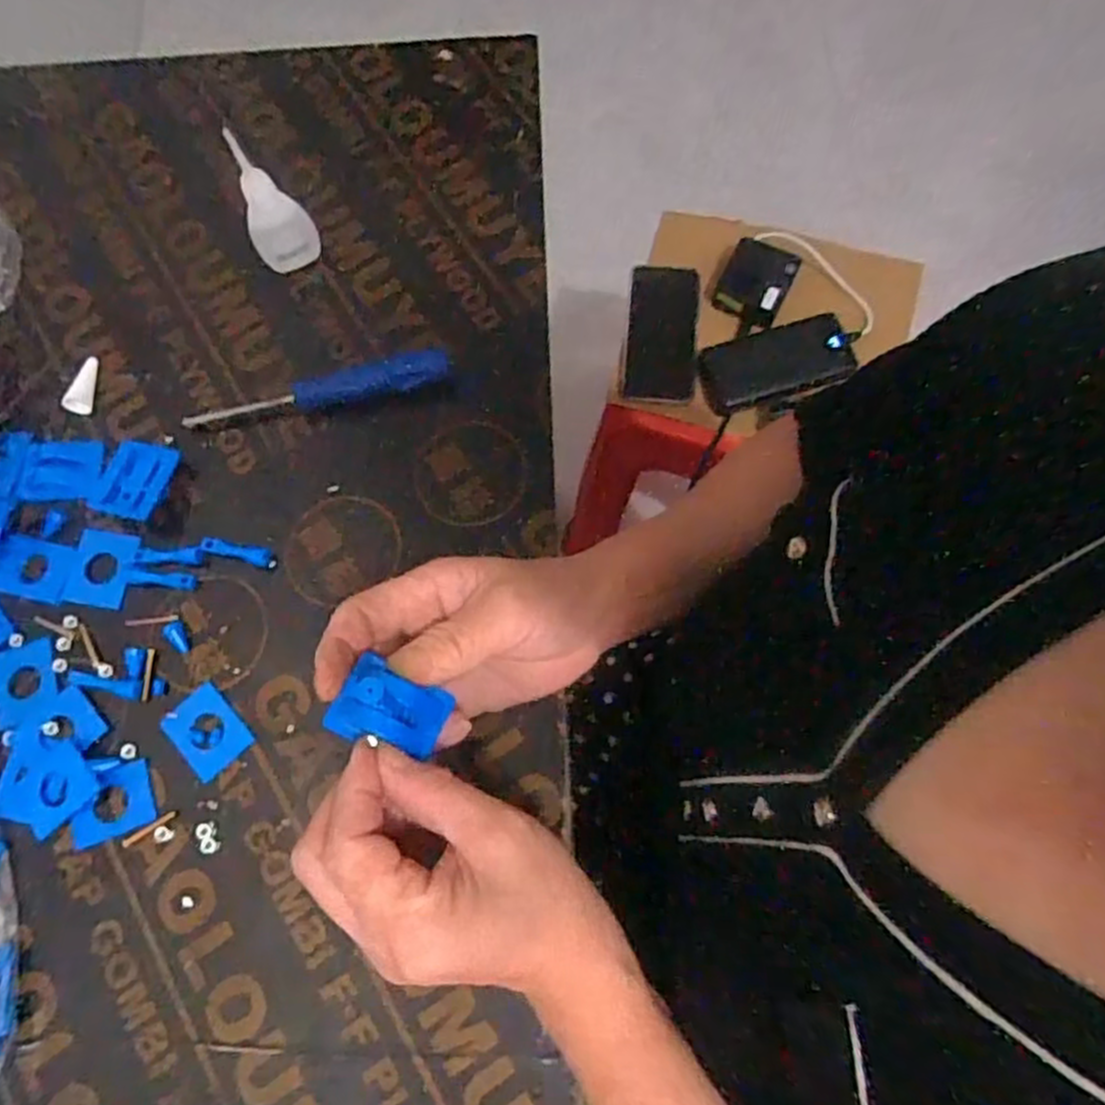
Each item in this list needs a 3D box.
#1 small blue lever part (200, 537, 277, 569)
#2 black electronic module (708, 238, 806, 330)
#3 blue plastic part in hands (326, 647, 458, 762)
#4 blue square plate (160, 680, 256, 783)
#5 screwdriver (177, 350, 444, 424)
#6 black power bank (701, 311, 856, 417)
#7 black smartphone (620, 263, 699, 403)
[{"bbox_3d":[-0.171,0.000,0.402,0.039,0.009,0.012,10,74,5],"label":"small blue lever part"},{"bbox_3d":[0.219,-0.292,0.798,0.069,0.019,0.088,23,76,8],"label":"black electronic module"},{"bbox_3d":[-0.067,0.065,0.303,0.043,0.011,0.029,21,60,-3],"label":"blue plastic part in hands"},{"bbox_3d":[-0.177,0.091,0.377,0.031,0.004,0.041,-41,77,-9],"label":"blue square plate"},{"bbox_3d":[-0.133,-0.089,0.422,0.150,0.016,0.022,-13,74,-2],"label":"screwdriver"},{"bbox_3d":[0.237,-0.202,0.786,0.163,0.010,0.074,-16,74,-3],"label":"black power bank"},{"bbox_3d":[0.119,-0.243,0.807,0.077,0.011,0.164,5,74,3],"label":"black smartphone"}]

